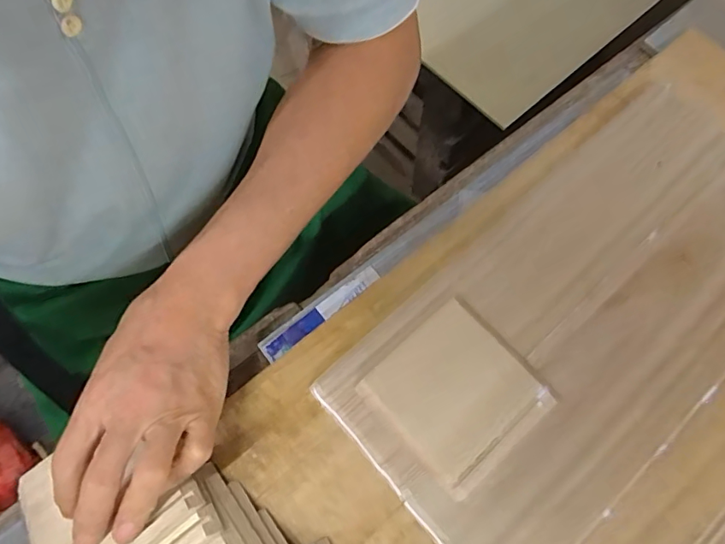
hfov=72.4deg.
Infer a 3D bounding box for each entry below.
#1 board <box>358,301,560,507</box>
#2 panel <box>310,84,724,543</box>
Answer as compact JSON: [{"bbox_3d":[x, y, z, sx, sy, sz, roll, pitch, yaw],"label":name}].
[{"bbox_3d":[0.061,0.081,0.327,0.092,0.015,0.094,-40,73,-13],"label":"board"},{"bbox_3d":[0.166,0.028,0.351,0.369,0.020,0.180,-40,75,-14],"label":"panel"}]

